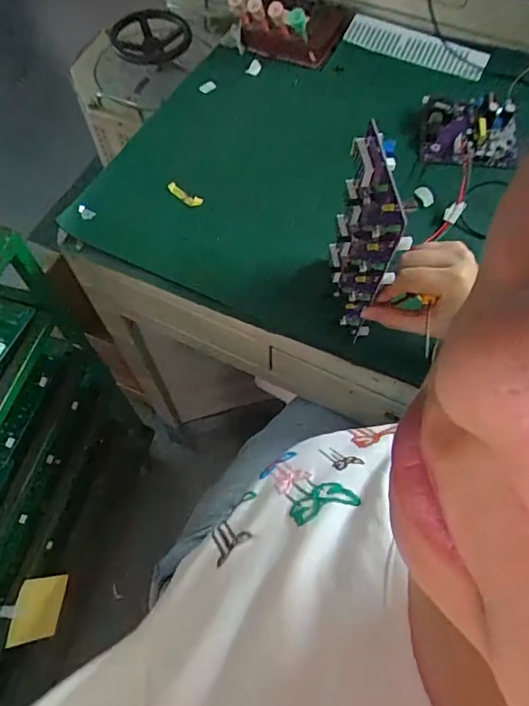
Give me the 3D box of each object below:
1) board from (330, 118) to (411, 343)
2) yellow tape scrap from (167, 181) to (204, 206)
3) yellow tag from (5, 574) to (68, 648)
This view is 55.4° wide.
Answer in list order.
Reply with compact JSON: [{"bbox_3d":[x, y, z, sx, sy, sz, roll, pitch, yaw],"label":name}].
[{"bbox_3d":[0.092,-0.104,0.464,0.030,0.169,0.109,-3,62,-1],"label":"board"},{"bbox_3d":[-0.099,-0.196,0.624,0.048,0.017,0.010,28,66,15],"label":"yellow tape scrap"},{"bbox_3d":[-0.366,0.415,0.818,0.007,0.087,0.097,4,78,32],"label":"yellow tag"}]

